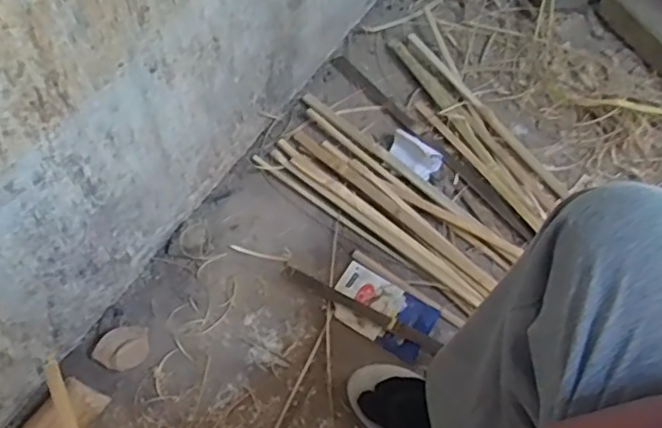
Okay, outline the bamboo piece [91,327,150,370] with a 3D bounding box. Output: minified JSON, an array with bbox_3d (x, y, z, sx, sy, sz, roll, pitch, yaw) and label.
[{"bbox_3d":[-0.282,0.182,0.829,0.069,0.020,0.056,-10,59,-8],"label":"bamboo piece"}]

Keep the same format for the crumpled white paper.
[{"bbox_3d":[0.135,-0.101,1.004,0.093,0.012,0.058,35,64,18],"label":"crumpled white paper"}]

